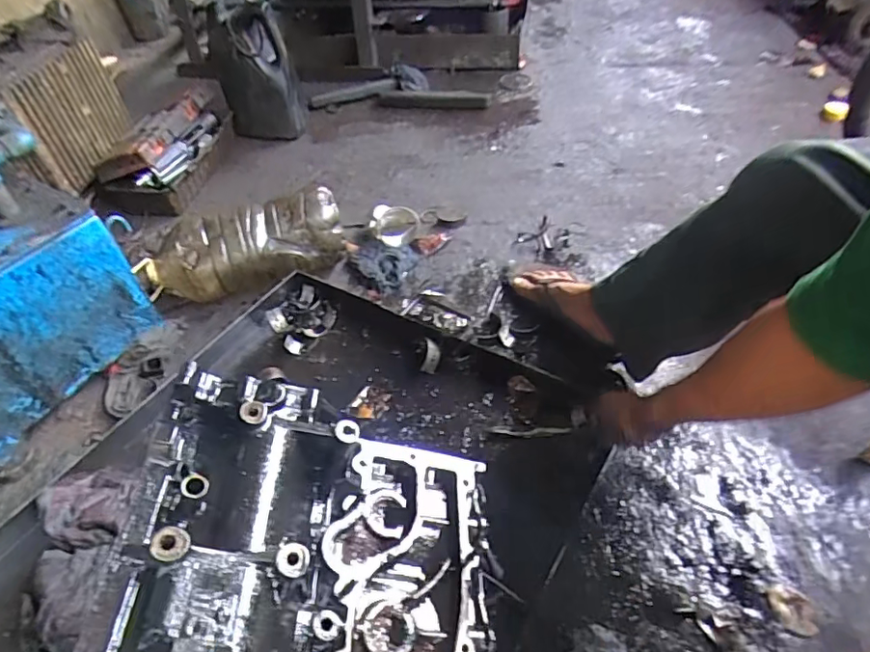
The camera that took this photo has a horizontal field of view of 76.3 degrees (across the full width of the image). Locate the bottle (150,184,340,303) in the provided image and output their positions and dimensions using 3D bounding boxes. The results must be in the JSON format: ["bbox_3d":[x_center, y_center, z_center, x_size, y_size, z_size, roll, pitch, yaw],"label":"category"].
[{"bbox_3d":[-0.380,-0.156,1.121,0.388,0.156,0.129,-11,48,-5],"label":"bottle"}]

